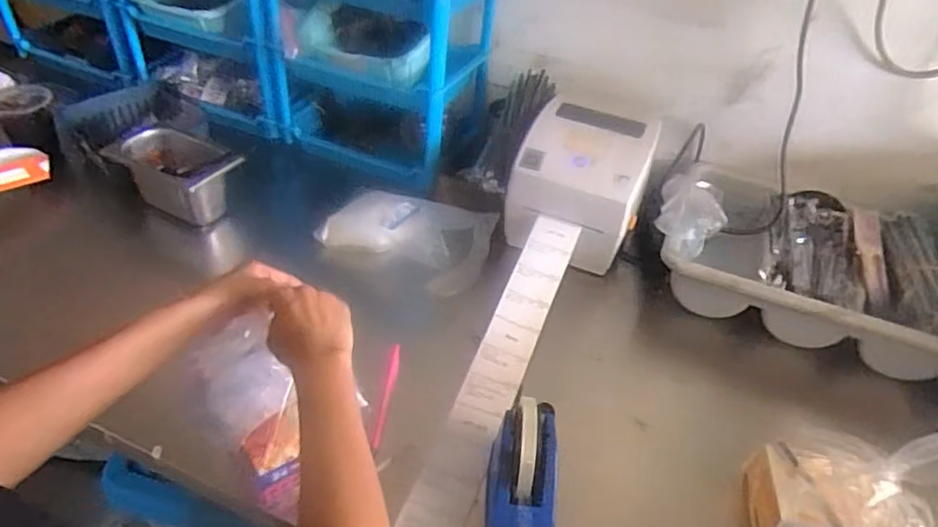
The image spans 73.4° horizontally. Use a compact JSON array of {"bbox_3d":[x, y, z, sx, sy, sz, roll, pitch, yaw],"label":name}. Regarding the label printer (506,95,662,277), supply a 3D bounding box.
[{"bbox_3d":[0.160,-0.116,0.923,0.181,0.150,0.186,15,43,10],"label":"label printer"}]

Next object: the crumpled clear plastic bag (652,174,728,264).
[{"bbox_3d":[0.300,-0.064,0.853,0.085,0.048,0.175,17,43,12],"label":"crumpled clear plastic bag"}]

